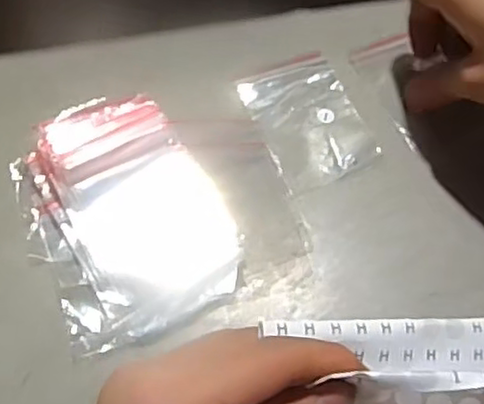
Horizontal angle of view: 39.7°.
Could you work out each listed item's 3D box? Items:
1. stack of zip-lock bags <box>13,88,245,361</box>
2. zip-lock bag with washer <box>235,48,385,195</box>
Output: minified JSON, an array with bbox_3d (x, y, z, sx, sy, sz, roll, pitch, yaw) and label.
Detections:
[{"bbox_3d":[-0.060,0.005,0.336,0.093,0.024,0.117,-27,68,-16],"label":"stack of zip-lock bags"},{"bbox_3d":[0.037,-0.048,0.384,0.057,0.004,0.083,-19,66,-12],"label":"zip-lock bag with washer"}]

